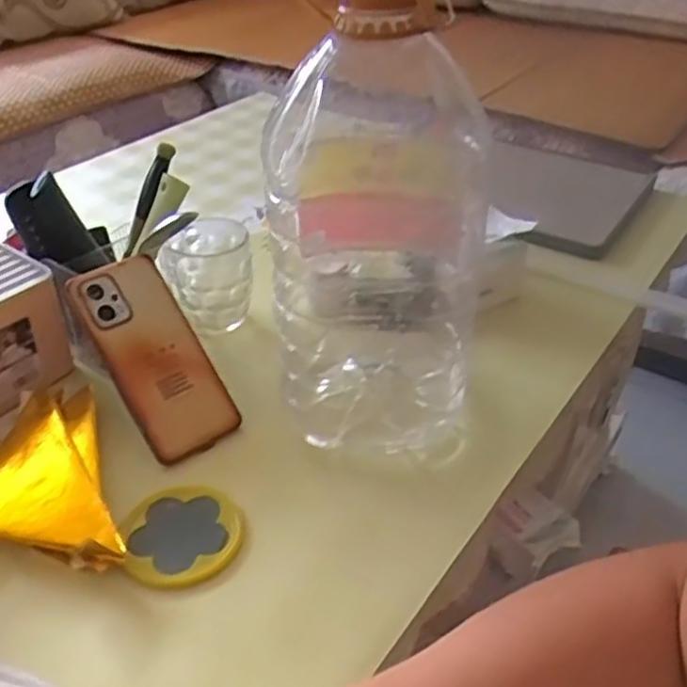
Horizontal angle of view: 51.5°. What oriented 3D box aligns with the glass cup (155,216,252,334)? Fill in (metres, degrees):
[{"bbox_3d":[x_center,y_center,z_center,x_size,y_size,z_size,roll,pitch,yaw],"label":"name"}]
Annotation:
[{"bbox_3d":[-0.127,-0.064,0.678,0.078,0.088,0.080,0,37,0],"label":"glass cup"}]

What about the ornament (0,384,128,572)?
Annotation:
[{"bbox_3d":[-0.218,0.096,0.506,0.092,0.031,0.182,-14,39,-19],"label":"ornament"}]

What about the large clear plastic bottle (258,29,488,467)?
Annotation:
[{"bbox_3d":[0.028,-0.080,0.521,0.148,0.284,0.180,4,37,6],"label":"large clear plastic bottle"}]

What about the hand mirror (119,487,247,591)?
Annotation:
[{"bbox_3d":[-0.110,0.132,0.484,0.080,0.013,0.081,0,37,0],"label":"hand mirror"}]

